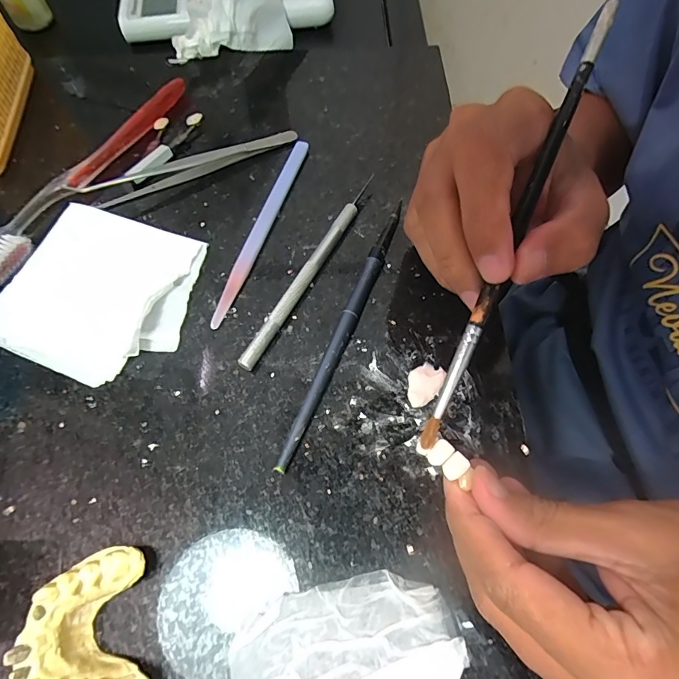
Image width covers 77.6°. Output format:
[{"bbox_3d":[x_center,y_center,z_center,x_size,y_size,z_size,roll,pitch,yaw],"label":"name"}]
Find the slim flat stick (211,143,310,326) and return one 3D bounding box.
[{"bbox_3d":[-0.046,-0.068,0.250,0.011,0.005,0.137,16,66,8],"label":"slim flat stick"}]

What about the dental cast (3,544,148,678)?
[{"bbox_3d":[-0.092,0.109,0.155,0.037,0.026,0.054,-11,65,-5],"label":"dental cast"}]

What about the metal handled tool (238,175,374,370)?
[{"bbox_3d":[-0.017,-0.040,0.235,0.010,0.009,0.134,26,67,12],"label":"metal handled tool"}]

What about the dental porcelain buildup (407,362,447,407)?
[{"bbox_3d":[0.042,0.022,0.208,0.016,0.004,0.023,28,68,13],"label":"dental porcelain buildup"}]

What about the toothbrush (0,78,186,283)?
[{"bbox_3d":[-0.156,-0.104,0.262,0.019,0.015,0.184,26,67,12],"label":"toothbrush"}]

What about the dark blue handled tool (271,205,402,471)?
[{"bbox_3d":[0.004,-0.009,0.220,0.009,0.009,0.159,21,66,10],"label":"dark blue handled tool"}]

